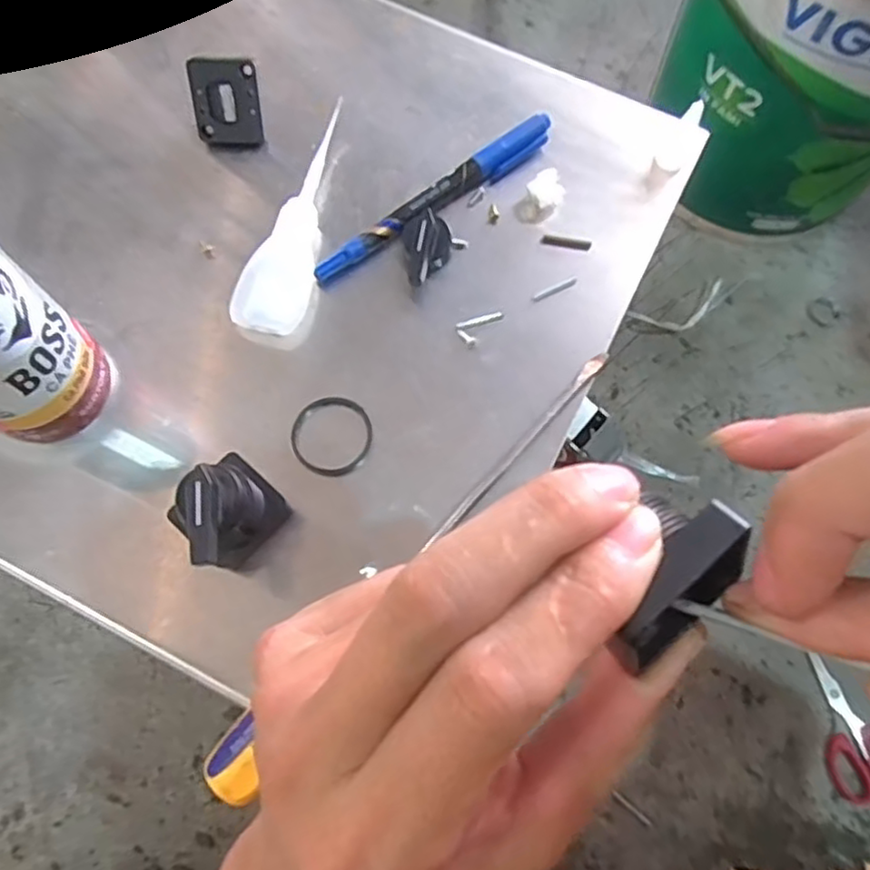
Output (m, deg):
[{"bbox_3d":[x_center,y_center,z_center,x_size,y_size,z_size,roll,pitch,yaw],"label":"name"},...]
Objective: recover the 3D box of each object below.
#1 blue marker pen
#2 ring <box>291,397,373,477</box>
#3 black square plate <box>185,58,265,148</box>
[{"bbox_3d":[0.000,-0.113,0.319,0.137,0.013,0.011,-36,76,-12],"label":"blue marker pen"},{"bbox_3d":[-0.044,0.001,0.285,0.033,0.006,0.034,0,72,-1],"label":"ring"},{"bbox_3d":[-0.100,-0.159,0.322,0.031,0.038,0.004,-2,37,-5],"label":"black square plate"}]

